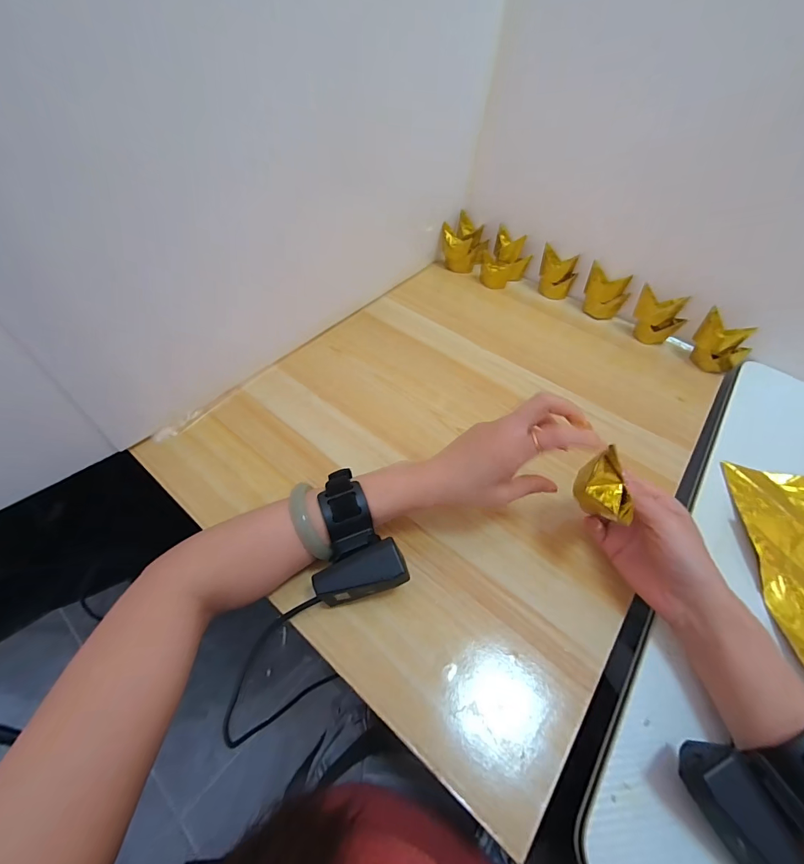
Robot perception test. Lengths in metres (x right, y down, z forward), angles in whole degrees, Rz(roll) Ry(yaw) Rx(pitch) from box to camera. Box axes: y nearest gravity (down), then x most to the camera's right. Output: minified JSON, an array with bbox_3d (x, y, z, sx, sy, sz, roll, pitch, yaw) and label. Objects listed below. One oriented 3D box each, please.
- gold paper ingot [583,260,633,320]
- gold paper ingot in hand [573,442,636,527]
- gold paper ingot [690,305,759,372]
[{"bbox_3d":[0.303,-0.206,0.572,0.059,0.066,0.038,20,52,14],"label":"gold paper ingot"},{"bbox_3d":[0.161,0.044,0.300,0.031,0.036,0.048,-8,51,-9],"label":"gold paper ingot in hand"},{"bbox_3d":[0.415,-0.114,0.502,0.029,0.068,0.062,-24,55,-20],"label":"gold paper ingot"}]

